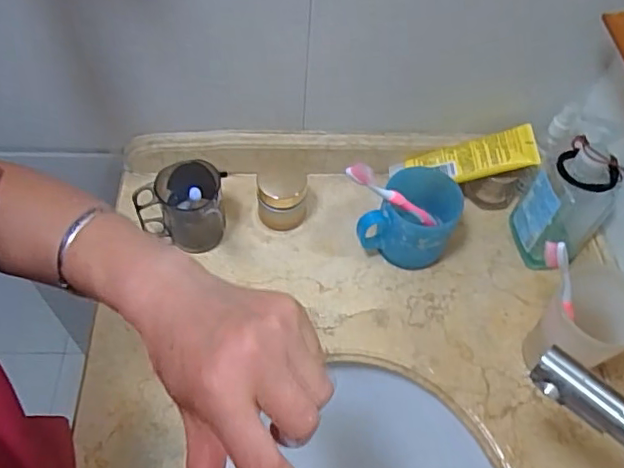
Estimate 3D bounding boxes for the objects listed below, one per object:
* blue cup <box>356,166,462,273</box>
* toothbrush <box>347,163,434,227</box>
[{"bbox_3d":[0.116,-0.016,0.657,0.094,0.091,0.097,2,56,-2],"label":"blue cup"},{"bbox_3d":[0.090,-0.038,0.612,0.018,0.167,0.015,-32,53,28],"label":"toothbrush"}]

